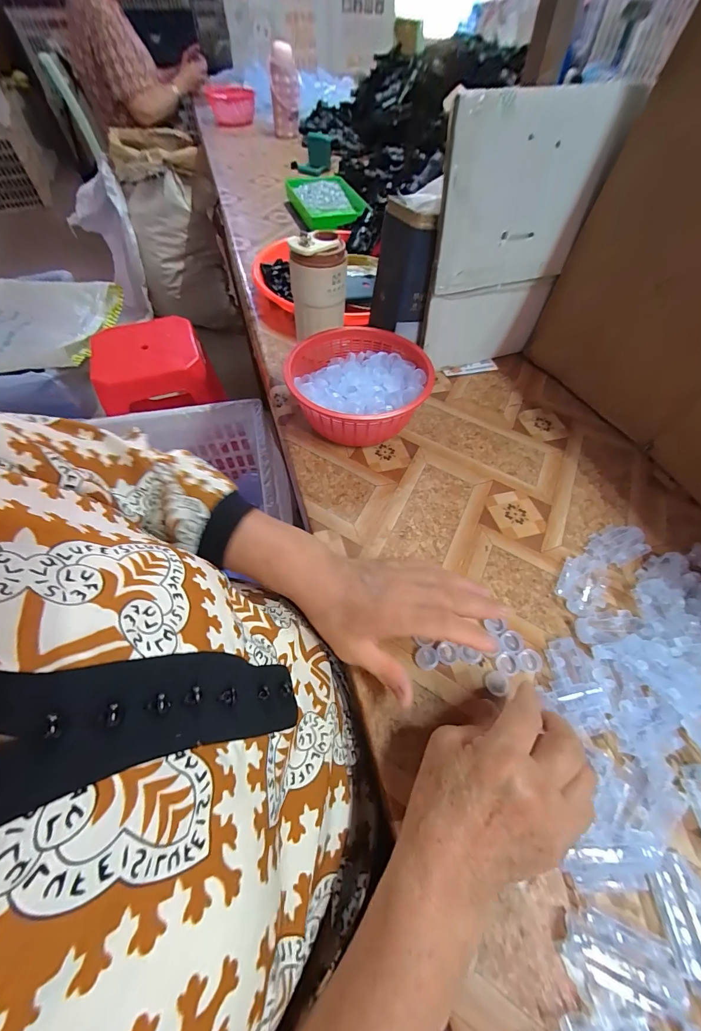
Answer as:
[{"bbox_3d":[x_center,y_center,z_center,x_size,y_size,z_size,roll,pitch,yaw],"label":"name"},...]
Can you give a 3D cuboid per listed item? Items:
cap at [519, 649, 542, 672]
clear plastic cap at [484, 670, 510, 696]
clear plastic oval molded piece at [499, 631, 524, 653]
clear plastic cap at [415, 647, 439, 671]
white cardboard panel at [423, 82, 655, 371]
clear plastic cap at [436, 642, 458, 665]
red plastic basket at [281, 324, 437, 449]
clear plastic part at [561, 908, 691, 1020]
[{"bbox_3d":[0.168,0.135,0.339,0.020,0.004,0.019,0,57,0],"label":"cap"},{"bbox_3d":[0.132,0.151,0.328,0.020,0.005,0.020,0,57,0],"label":"clear plastic cap"},{"bbox_3d":[0.155,0.121,0.348,0.022,0.004,0.019,4,57,2],"label":"clear plastic oval molded piece"},{"bbox_3d":[0.071,0.133,0.340,0.020,0.006,0.019,0,57,0],"label":"clear plastic cap"},{"bbox_3d":[0.189,-0.325,0.471,0.197,0.293,0.028,-15,58,-10],"label":"white cardboard panel"},{"bbox_3d":[0.091,0.130,0.343,0.020,0.005,0.020,0,57,0],"label":"clear plastic cap"},{"bbox_3d":[0.008,-0.165,0.487,0.184,0.078,0.180,18,58,10],"label":"red plastic basket"},{"bbox_3d":[0.176,0.286,0.234,0.067,0.012,0.034,17,58,10],"label":"clear plastic part"}]

